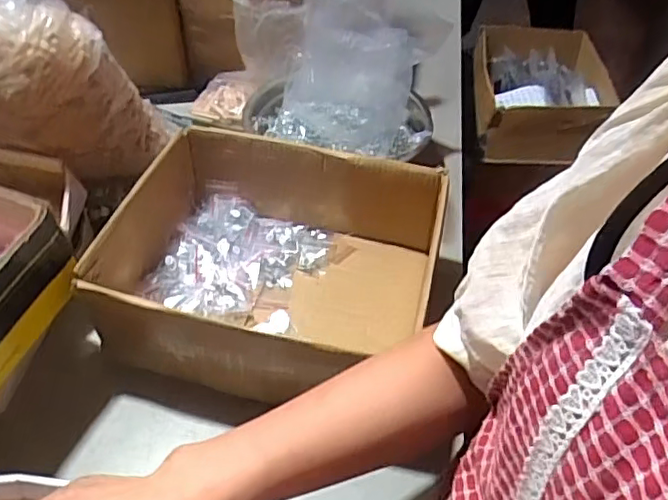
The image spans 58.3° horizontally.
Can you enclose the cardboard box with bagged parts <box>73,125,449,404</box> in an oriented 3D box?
[{"bbox_3d":[-0.055,0.014,0.637,0.309,0.119,0.268,12,48,9],"label":"cardboard box with bagged parts"}]

